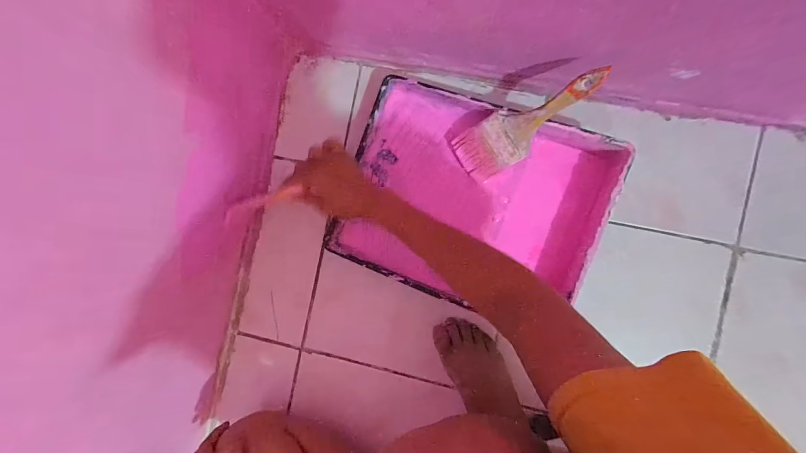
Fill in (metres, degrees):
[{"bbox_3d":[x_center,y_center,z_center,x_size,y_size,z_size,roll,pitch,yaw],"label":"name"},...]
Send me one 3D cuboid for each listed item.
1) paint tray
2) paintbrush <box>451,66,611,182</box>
[{"bbox_3d":[0.091,-0.037,0.500,0.345,0.066,0.267,20,92,7],"label":"paint tray"},{"bbox_3d":[0.162,-0.133,0.458,0.196,0.013,0.073,-29,94,32],"label":"paintbrush"}]

